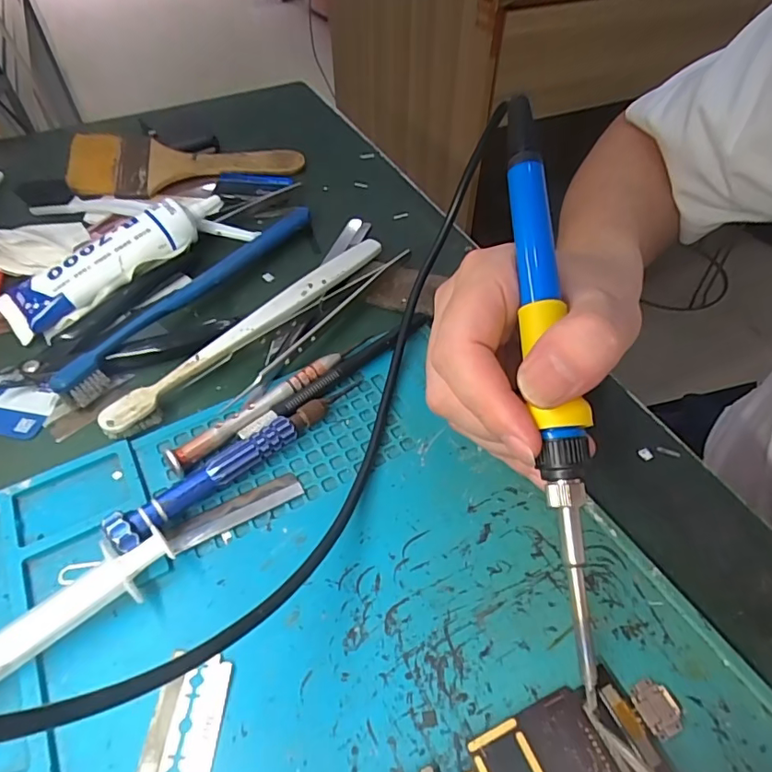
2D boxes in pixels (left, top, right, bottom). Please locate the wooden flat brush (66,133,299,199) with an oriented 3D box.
[{"bbox_3d":[-0.148,-0.169,0.388,0.164,0.019,0.067,-6,51,-6],"label":"wooden flat brush"}]

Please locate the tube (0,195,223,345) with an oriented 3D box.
[{"bbox_3d":[-0.158,-0.079,0.300,0.131,0.028,0.049,-36,59,-27],"label":"tube"}]

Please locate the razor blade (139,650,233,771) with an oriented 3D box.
[{"bbox_3d":[-0.064,0.109,0.166,0.022,0.004,0.042,3,50,1],"label":"razor blade"}]

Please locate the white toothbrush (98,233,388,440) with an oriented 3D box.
[{"bbox_3d":[-0.067,-0.033,0.278,0.015,0.012,0.182,34,58,25],"label":"white toothbrush"}]

